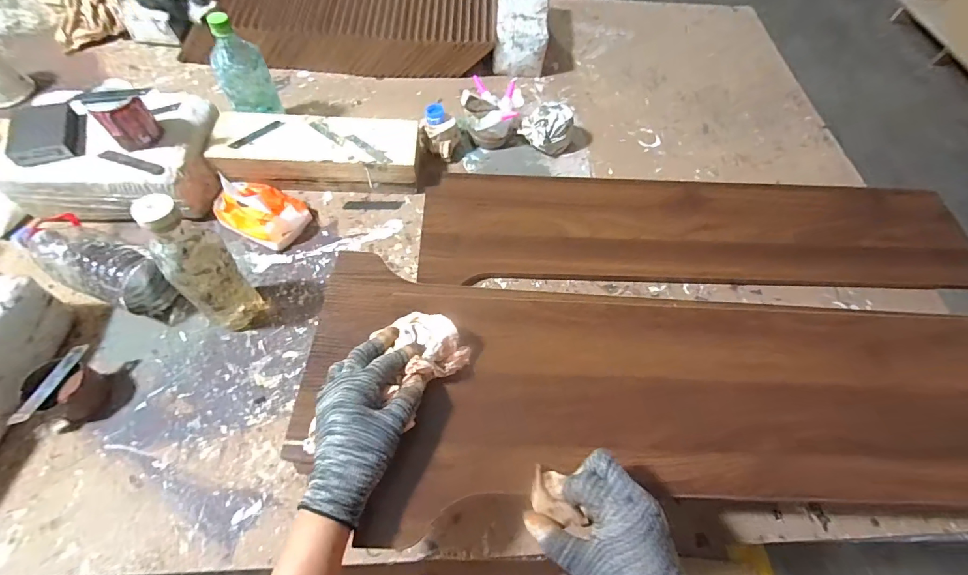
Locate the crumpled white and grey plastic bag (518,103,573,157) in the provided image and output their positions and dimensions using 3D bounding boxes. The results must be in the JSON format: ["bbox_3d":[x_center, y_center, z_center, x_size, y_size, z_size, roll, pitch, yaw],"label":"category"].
[{"bbox_3d":[0.122,-0.305,0.795,0.100,0.067,0.080,15,59,4],"label":"crumpled white and grey plastic bag"}]

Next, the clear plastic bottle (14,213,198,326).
[{"bbox_3d":[-0.544,-0.034,0.587,0.269,0.084,0.085,25,60,10],"label":"clear plastic bottle"}]

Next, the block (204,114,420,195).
[{"bbox_3d":[-0.281,-0.237,0.723,0.335,0.059,0.115,2,59,-4],"label":"block"}]

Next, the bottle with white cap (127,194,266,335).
[{"bbox_3d":[-0.347,-0.019,0.521,0.058,0.213,0.070,42,65,19],"label":"bottle with white cap"}]

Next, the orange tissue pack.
[{"bbox_3d":[-0.361,-0.131,0.674,0.133,0.070,0.100,21,60,8],"label":"orange tissue pack"}]

